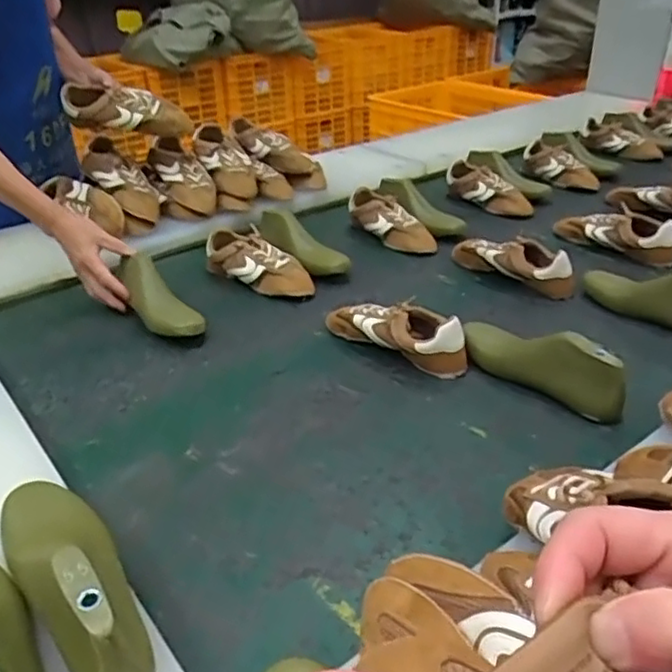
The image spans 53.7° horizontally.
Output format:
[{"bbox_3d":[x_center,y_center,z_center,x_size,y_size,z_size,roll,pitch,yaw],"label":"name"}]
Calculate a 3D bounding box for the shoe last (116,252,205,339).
[{"bbox_3d":[-0.260,-0.053,0.981,0.078,0.083,0.190,-21,36,-26],"label":"shoe last"}]

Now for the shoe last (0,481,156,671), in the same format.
[{"bbox_3d":[-0.205,0.169,0.506,0.072,0.077,0.225,-25,37,-30],"label":"shoe last"}]

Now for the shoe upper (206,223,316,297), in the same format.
[{"bbox_3d":[-0.125,-0.119,1.099,0.212,0.068,0.076,19,38,32],"label":"shoe upper"}]

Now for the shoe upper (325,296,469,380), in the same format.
[{"bbox_3d":[0.072,-0.002,0.903,0.226,0.080,0.072,16,37,29],"label":"shoe upper"}]

